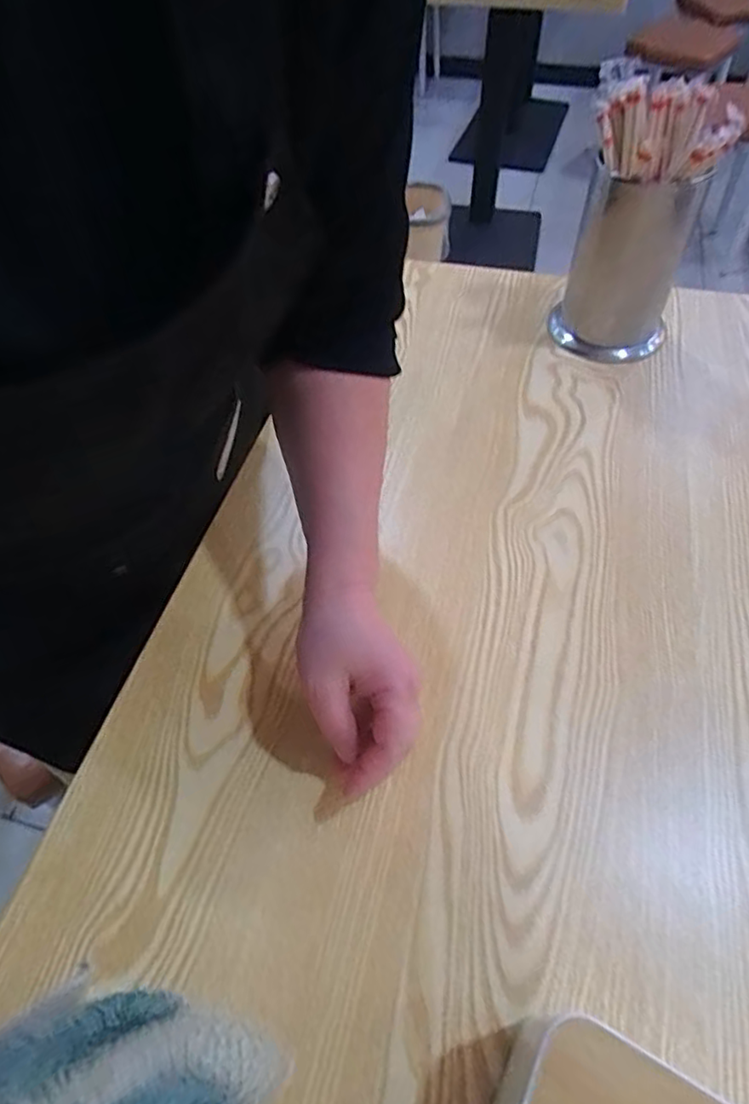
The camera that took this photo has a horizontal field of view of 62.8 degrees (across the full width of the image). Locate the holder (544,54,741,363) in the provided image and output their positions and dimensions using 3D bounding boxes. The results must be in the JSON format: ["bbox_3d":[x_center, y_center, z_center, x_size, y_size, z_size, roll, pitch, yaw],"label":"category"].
[{"bbox_3d":[0.242,-0.303,0.576,0.113,0.214,0.102,15,57,12],"label":"holder"}]

